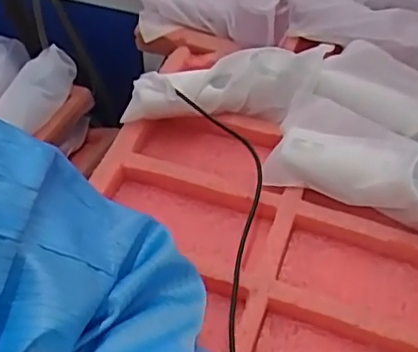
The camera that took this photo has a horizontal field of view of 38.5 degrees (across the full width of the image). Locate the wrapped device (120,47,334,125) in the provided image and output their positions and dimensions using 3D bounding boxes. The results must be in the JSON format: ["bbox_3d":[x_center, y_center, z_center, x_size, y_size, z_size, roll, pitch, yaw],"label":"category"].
[{"bbox_3d":[0.013,-0.079,0.550,0.181,0.057,0.057,1,47,1],"label":"wrapped device"}]

